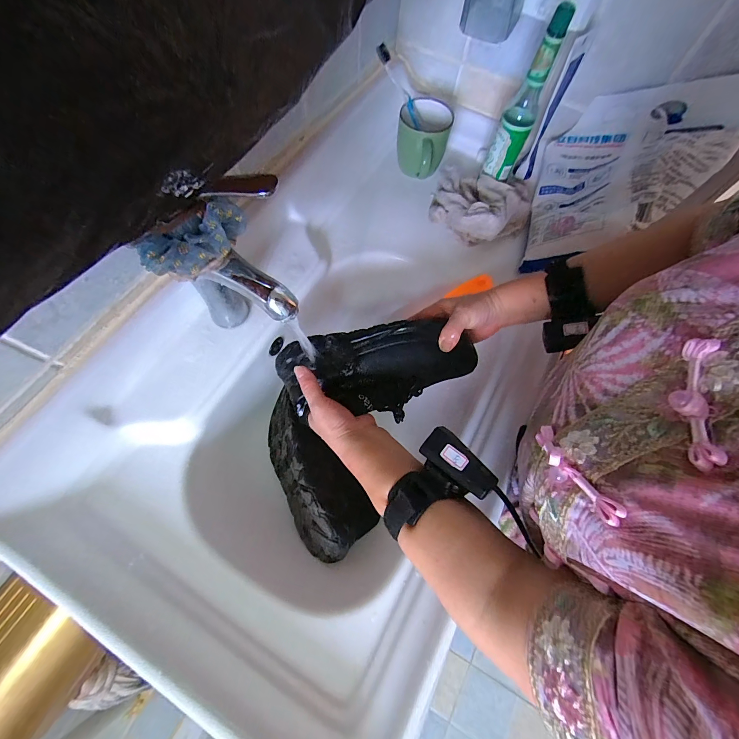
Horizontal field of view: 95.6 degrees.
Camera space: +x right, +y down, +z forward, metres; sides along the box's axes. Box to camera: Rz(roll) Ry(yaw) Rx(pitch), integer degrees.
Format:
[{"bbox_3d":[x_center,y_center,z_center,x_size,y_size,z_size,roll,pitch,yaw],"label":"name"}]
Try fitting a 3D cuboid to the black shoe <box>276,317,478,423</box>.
[{"bbox_3d":[0.009,0.001,0.418,0.243,0.067,0.094,-5,66,1],"label":"black shoe"}]

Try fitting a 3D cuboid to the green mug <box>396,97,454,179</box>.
[{"bbox_3d":[0.088,-0.387,0.570,0.086,0.081,0.093,18,67,4],"label":"green mug"}]

